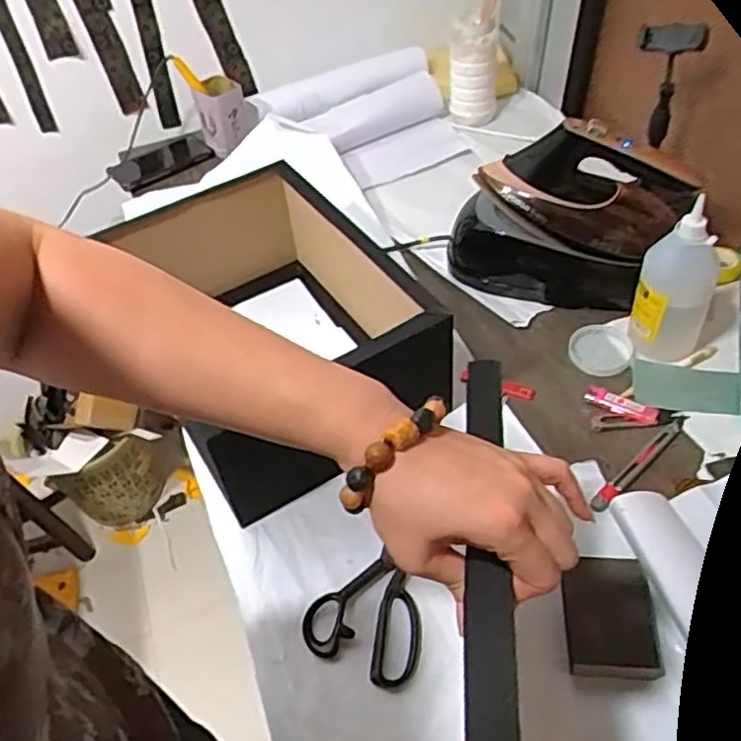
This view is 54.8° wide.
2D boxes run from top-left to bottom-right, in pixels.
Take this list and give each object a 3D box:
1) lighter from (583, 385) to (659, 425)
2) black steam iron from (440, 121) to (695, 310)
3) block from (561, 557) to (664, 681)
[{"bbox_3d":[0.272,0.037,0.775,0.077,0.015,0.020,20,52,23],"label":"lighter"},{"bbox_3d":[0.228,-0.183,0.863,0.278,0.188,0.106,11,49,16],"label":"black steam iron"},{"bbox_3d":[0.202,0.210,0.610,0.069,0.028,0.098,-1,47,5],"label":"block"}]

